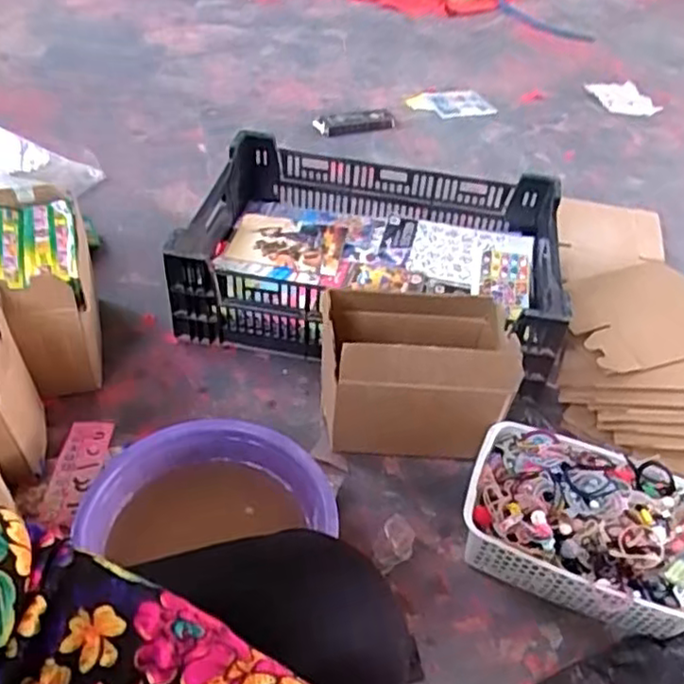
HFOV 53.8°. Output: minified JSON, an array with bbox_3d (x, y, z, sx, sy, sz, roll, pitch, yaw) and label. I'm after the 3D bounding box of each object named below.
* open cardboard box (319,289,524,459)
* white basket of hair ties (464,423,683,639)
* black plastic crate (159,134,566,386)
[{"bbox_3d":[0.099,0.046,0.930,0.232,0.207,0.143,4,45,-3],"label":"open cardboard box"},{"bbox_3d":[0.304,0.224,0.842,0.297,0.134,0.201,23,47,16],"label":"white basket of hair ties"},{"bbox_3d":[0.054,-0.142,1.145,0.602,0.176,0.399,14,45,7],"label":"black plastic crate"}]

